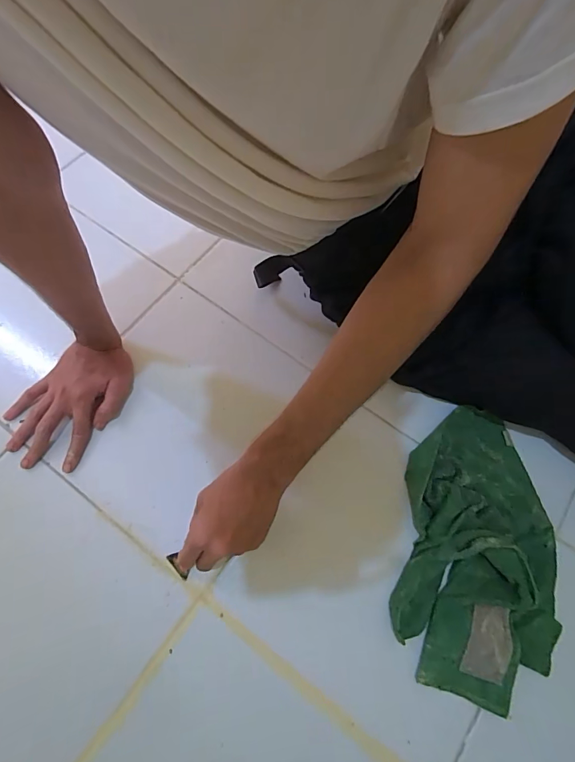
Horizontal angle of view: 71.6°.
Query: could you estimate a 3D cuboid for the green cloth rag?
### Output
[{"bbox_3d":[0.219,0.177,0.447,0.170,0.047,0.302,14,69,4],"label":"green cloth rag"}]

